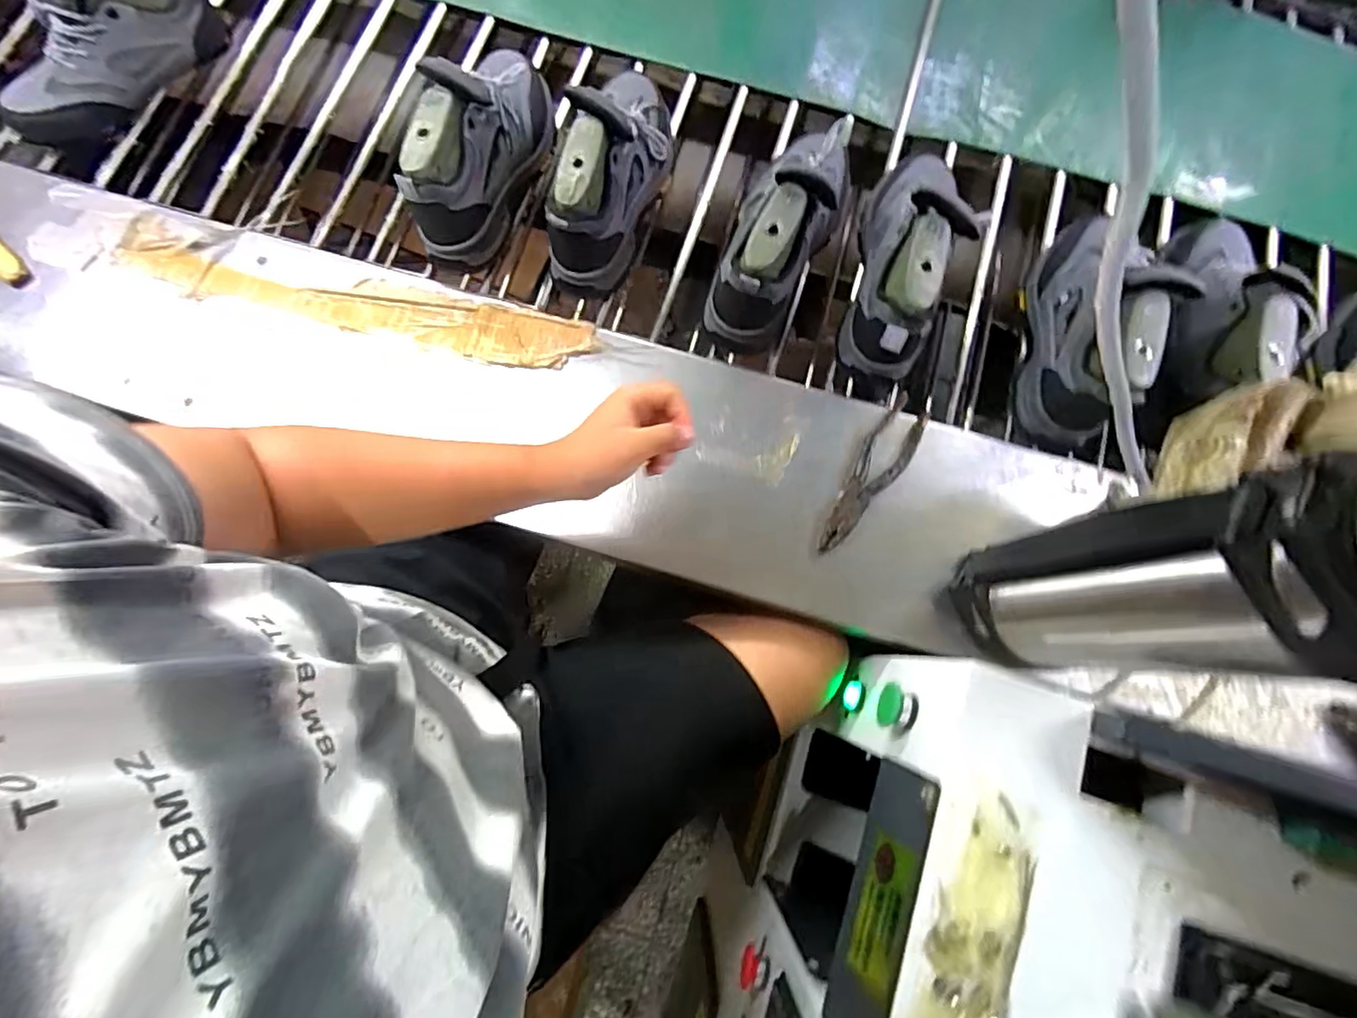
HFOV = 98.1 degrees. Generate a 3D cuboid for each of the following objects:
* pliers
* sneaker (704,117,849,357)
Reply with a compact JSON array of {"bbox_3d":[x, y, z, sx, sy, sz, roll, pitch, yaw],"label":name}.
[{"bbox_3d":[0.199,-0.037,0.609,0.046,0.014,0.189,37,81,7],"label":"pliers"},{"bbox_3d":[0.116,-0.311,0.644,0.088,0.125,0.252,26,79,5],"label":"sneaker"}]

